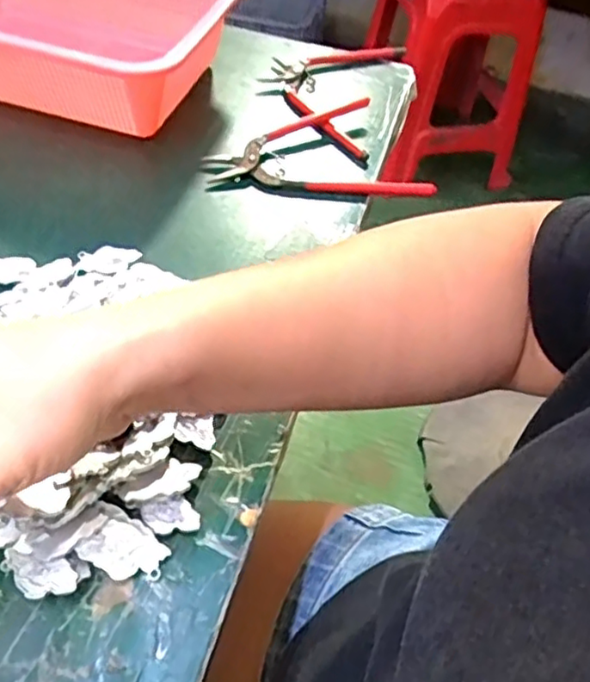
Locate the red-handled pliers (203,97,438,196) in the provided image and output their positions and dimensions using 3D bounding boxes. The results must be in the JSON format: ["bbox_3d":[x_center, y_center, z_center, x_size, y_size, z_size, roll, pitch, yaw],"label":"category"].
[{"bbox_3d":[0.020,-0.150,0.494,0.165,0.015,0.103,4,52,-3],"label":"red-handled pliers"}]

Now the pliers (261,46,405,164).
[{"bbox_3d":[0.026,-0.218,0.552,0.105,0.010,0.161,15,52,6],"label":"pliers"}]

